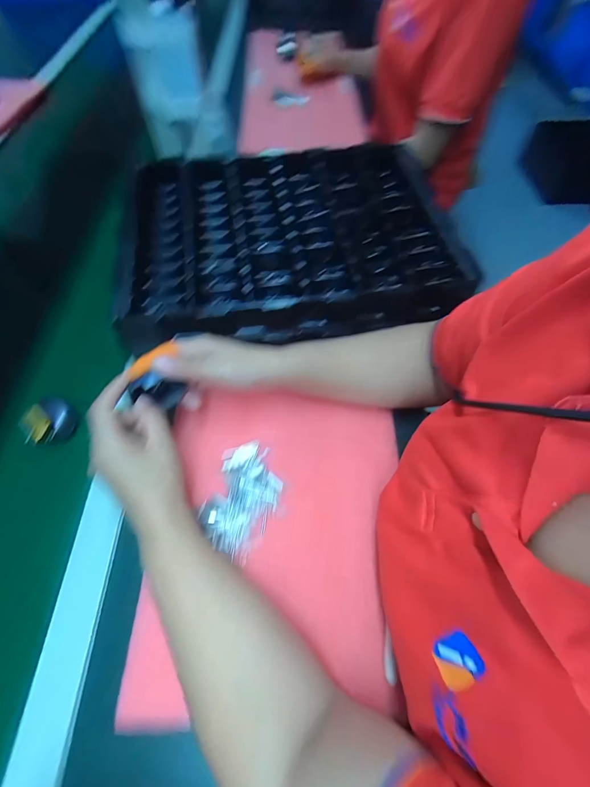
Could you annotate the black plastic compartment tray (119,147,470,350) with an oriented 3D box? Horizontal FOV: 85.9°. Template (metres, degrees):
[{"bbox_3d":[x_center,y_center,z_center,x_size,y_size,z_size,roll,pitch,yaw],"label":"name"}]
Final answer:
[{"bbox_3d":[-0.008,-0.235,0.466,0.462,0.052,0.338,-8,63,-6],"label":"black plastic compartment tray"}]

